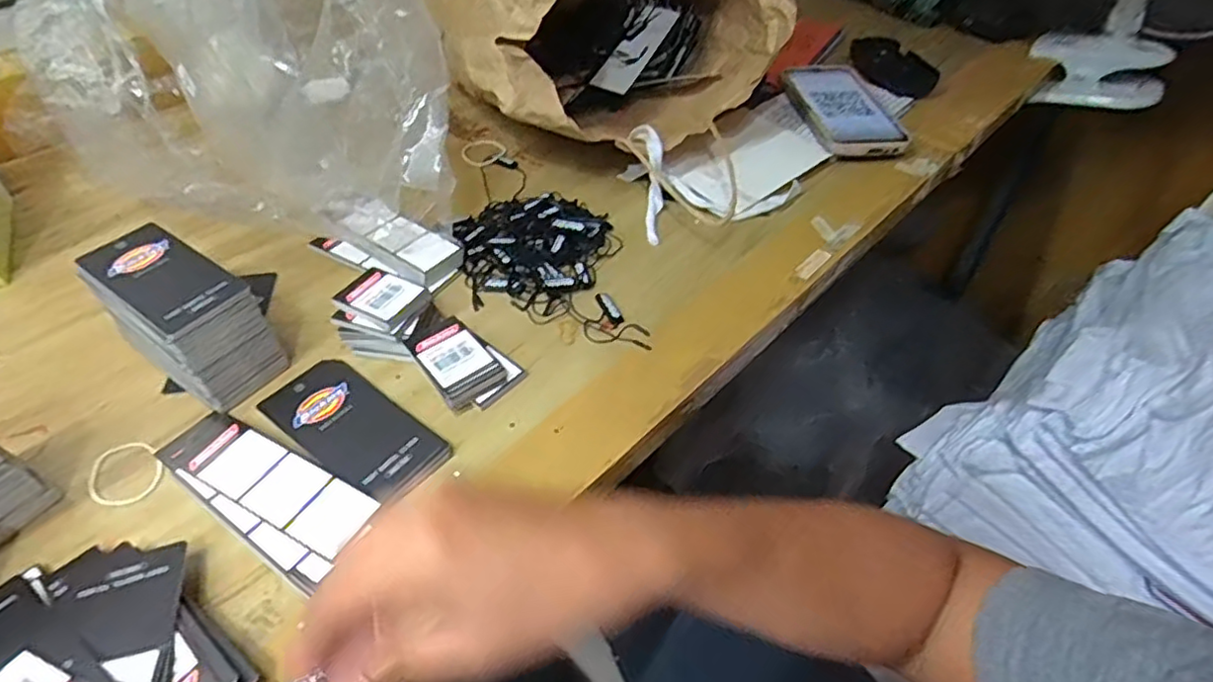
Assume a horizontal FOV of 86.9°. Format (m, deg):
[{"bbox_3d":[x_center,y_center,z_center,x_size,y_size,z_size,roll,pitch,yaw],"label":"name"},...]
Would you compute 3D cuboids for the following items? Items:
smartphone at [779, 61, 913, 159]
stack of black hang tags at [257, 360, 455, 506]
[{"bbox_3d":[0.222,-0.220,0.610,0.082,0.019,0.154,-7,49,-8],"label":"smartphone"},{"bbox_3d":[-0.146,0.048,0.368,0.114,0.005,0.055,31,54,24],"label":"stack of black hang tags"}]

